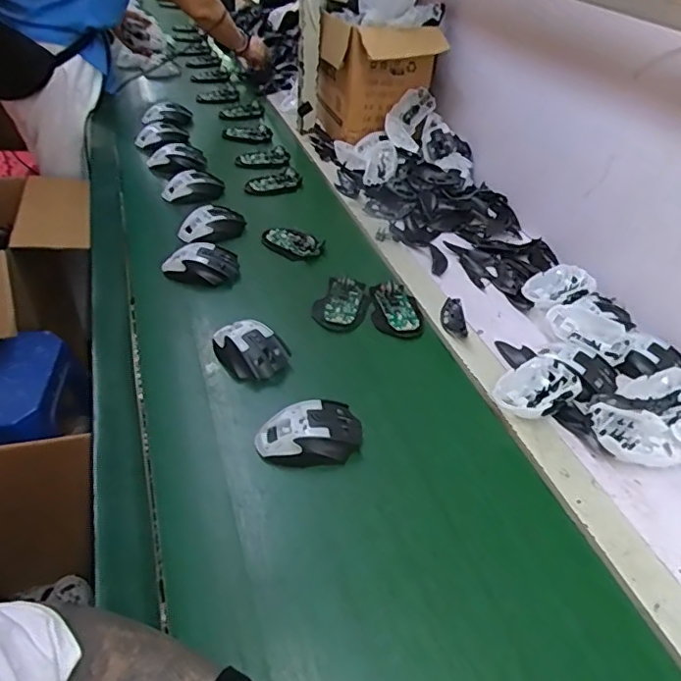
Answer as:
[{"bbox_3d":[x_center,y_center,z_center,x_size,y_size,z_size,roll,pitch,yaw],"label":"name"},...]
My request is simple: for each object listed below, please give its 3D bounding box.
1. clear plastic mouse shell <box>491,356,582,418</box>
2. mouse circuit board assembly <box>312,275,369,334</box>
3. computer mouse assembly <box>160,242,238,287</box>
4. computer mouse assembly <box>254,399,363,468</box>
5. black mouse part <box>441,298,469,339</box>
[{"bbox_3d":[0.245,0.063,0.688,0.114,0.032,0.067,-22,45,-27],"label":"clear plastic mouse shell"},{"bbox_3d":[0.003,-0.055,0.812,0.073,0.018,0.110,14,40,13],"label":"mouse circuit board assembly"},{"bbox_3d":[-0.214,-0.123,0.859,0.112,0.040,0.073,7,39,4],"label":"computer mouse assembly"},{"bbox_3d":[-0.032,0.106,0.610,0.118,0.037,0.074,-9,43,-15],"label":"computer mouse assembly"},{"bbox_3d":[0.165,-0.036,0.813,0.034,0.007,0.083,1,39,-2],"label":"black mouse part"}]

